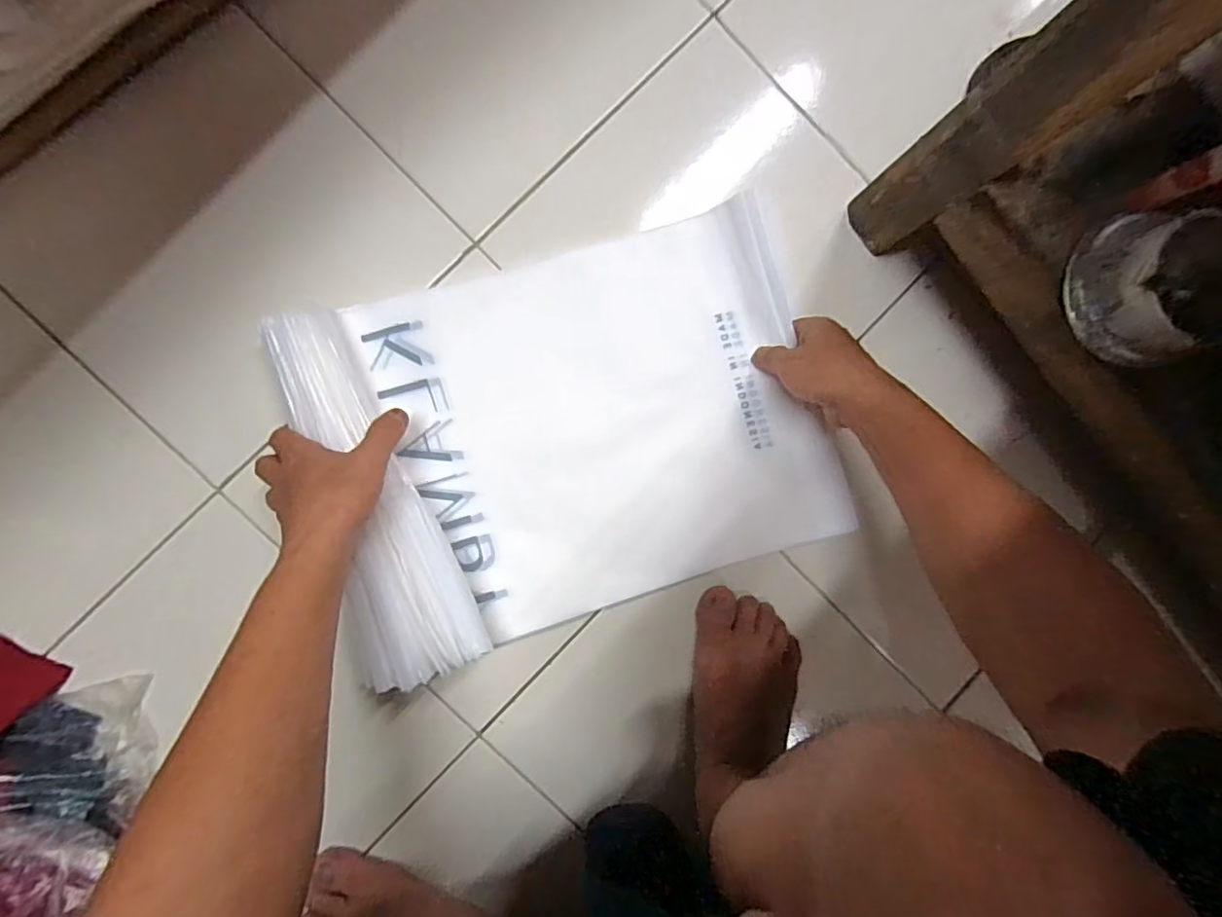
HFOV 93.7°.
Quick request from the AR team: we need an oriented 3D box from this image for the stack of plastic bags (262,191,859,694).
[{"bbox_3d":[-0.029,-0.020,0.483,0.402,0.071,0.302,-17,91,-5],"label":"stack of plastic bags"}]

